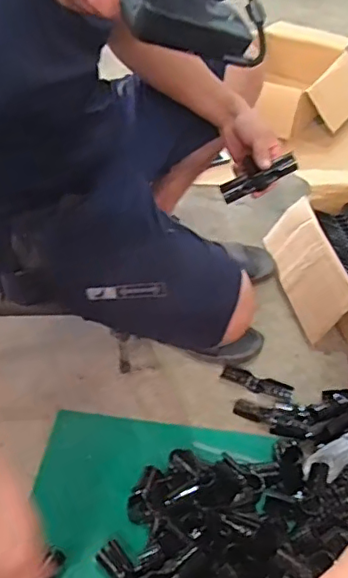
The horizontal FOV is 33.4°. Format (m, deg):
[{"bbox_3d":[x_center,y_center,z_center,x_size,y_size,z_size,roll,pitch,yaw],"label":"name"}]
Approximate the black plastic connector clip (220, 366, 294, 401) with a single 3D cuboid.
[{"bbox_3d":[0.147,0.165,1.026,0.124,0.023,0.035,15,48,13],"label":"black plastic connector clip"}]

